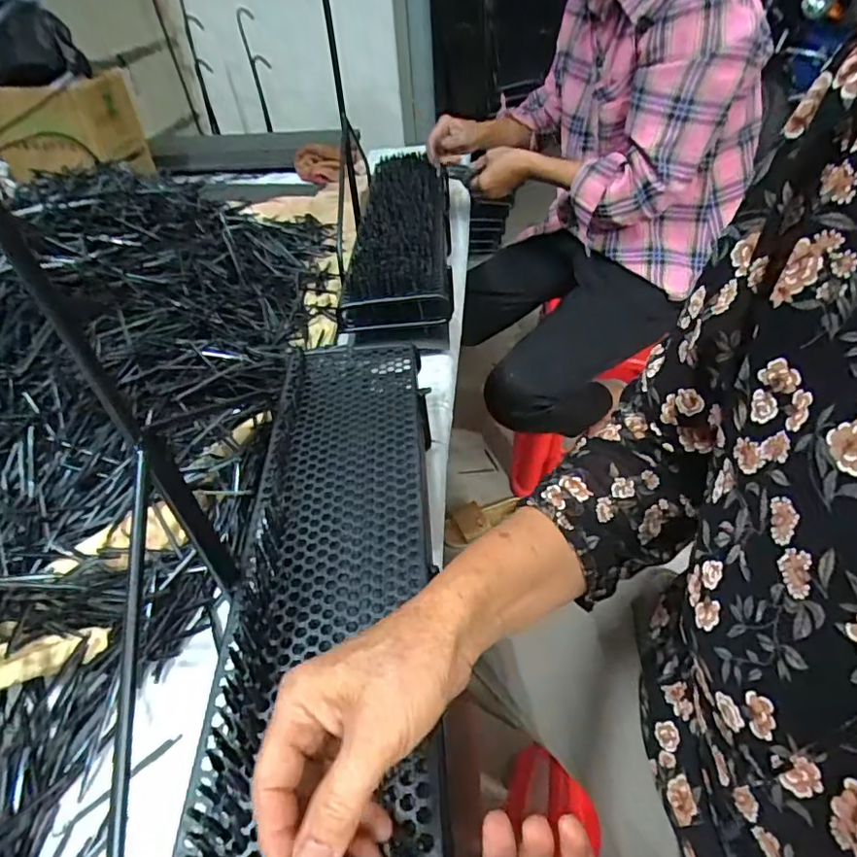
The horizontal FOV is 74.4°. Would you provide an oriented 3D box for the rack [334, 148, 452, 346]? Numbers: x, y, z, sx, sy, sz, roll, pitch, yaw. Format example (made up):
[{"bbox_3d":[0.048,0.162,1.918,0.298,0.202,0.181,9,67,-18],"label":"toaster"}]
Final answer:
[{"bbox_3d":[-0.037,-0.321,0.959,0.149,0.122,0.572,3,38,0],"label":"rack"}]

